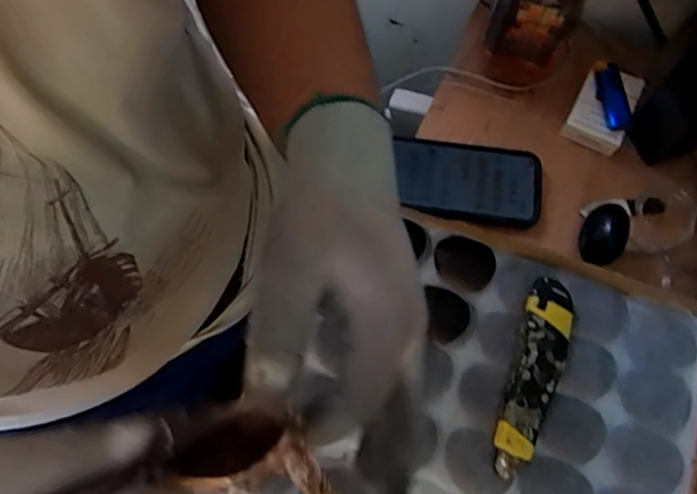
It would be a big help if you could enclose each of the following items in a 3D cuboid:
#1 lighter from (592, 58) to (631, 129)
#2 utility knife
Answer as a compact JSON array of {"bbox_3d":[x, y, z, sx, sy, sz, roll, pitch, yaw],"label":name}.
[{"bbox_3d":[0.273,-0.159,0.536,0.027,0.011,0.081,0,68,0],"label":"lighter"},{"bbox_3d":[0.151,0.104,0.419,0.038,0.023,0.157,17,69,7],"label":"utility knife"}]

